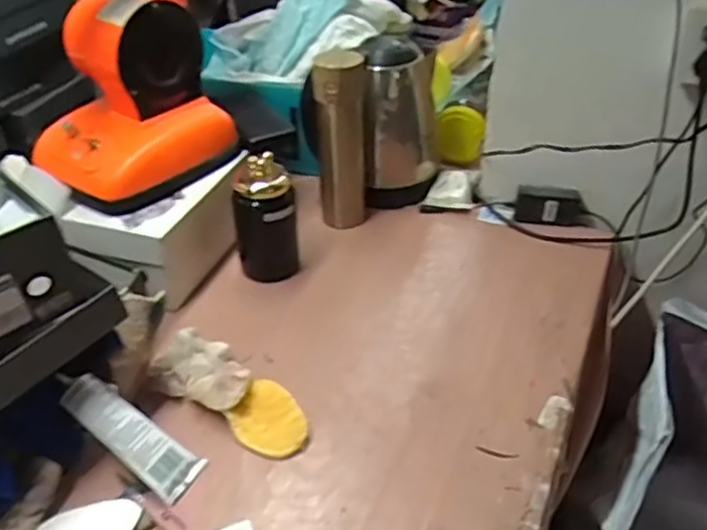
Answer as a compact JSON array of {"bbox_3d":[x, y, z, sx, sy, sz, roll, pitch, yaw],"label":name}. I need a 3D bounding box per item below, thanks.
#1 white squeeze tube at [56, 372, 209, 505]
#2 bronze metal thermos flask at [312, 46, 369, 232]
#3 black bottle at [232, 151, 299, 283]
[{"bbox_3d":[-0.209,0.154,0.627,0.150,0.017,0.051,40,45,1],"label":"white squeeze tube"},{"bbox_3d":[-0.017,-0.164,0.909,0.068,0.233,0.064,1,38,1],"label":"bronze metal thermos flask"},{"bbox_3d":[-0.106,-0.053,0.829,0.069,0.155,0.051,-19,42,-23],"label":"black bottle"}]

